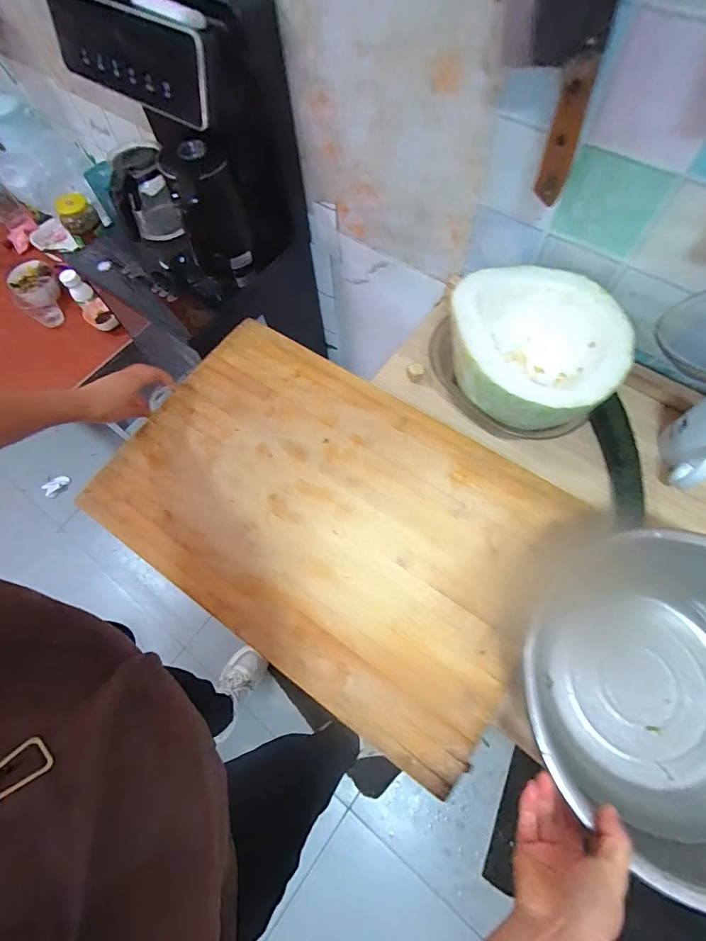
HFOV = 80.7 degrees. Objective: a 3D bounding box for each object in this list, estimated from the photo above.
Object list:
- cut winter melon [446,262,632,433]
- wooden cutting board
[{"bbox_3d":[0.220,-0.139,0.526,0.194,0.120,0.213,-1,68,2],"label":"cut winter melon"},{"bbox_3d":[-0.032,0.049,0.525,0.555,0.018,0.355,32,73,14],"label":"wooden cutting board"}]

